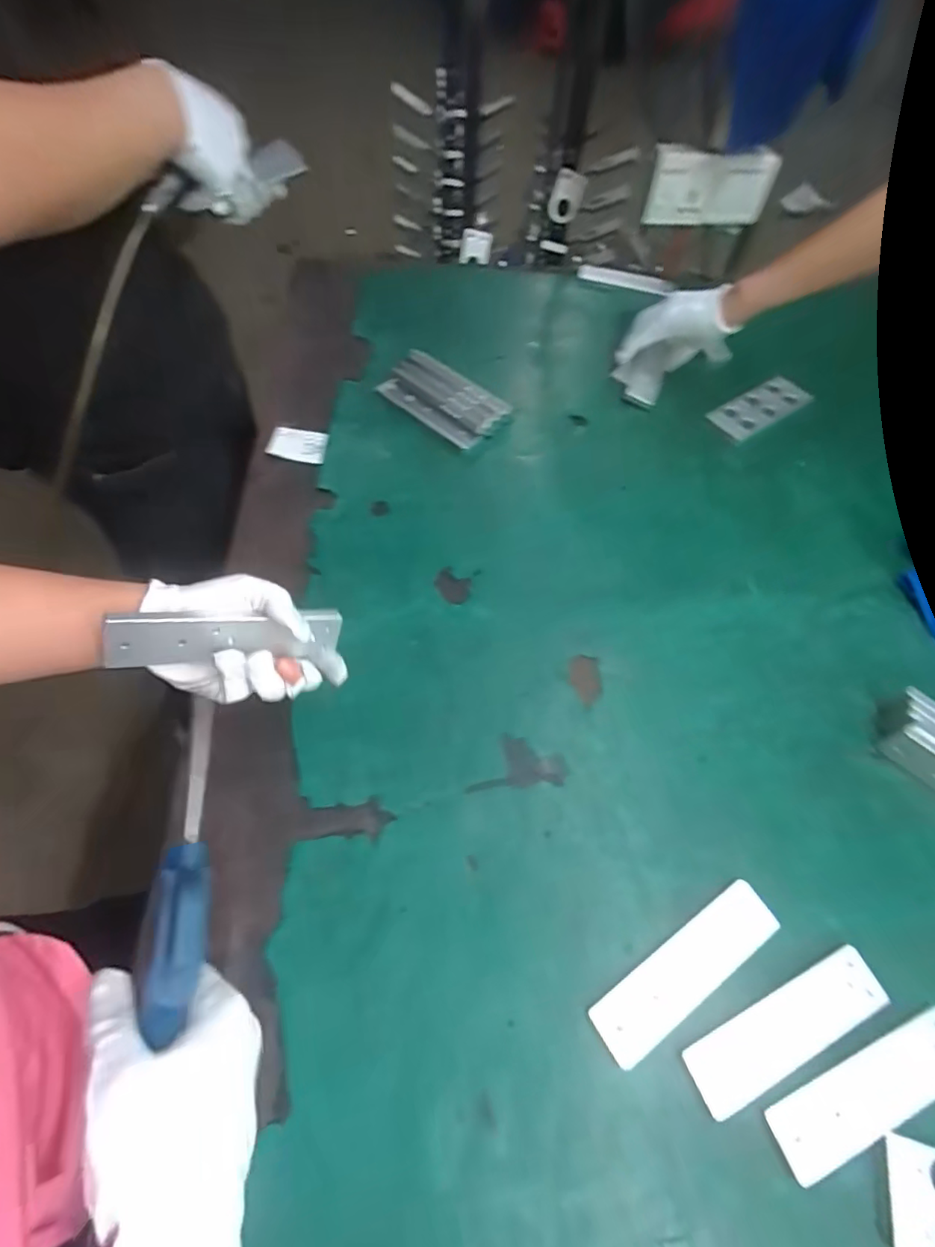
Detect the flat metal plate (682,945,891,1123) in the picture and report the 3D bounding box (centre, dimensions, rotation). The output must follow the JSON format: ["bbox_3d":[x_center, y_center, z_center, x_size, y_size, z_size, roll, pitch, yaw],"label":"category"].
[{"bbox_3d":[0.223,0.281,0.378,0.154,0.004,0.041,-20,61,-15],"label":"flat metal plate"}]

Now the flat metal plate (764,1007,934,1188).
[{"bbox_3d":[0.272,0.310,0.362,0.153,0.004,0.039,-17,61,-14],"label":"flat metal plate"}]

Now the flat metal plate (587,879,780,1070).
[{"bbox_3d":[0.159,0.249,0.395,0.155,0.005,0.041,-28,63,-19],"label":"flat metal plate"}]

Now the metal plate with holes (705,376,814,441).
[{"bbox_3d":[0.402,-0.297,0.750,0.158,0.007,0.061,-29,74,-16],"label":"metal plate with holes"}]

